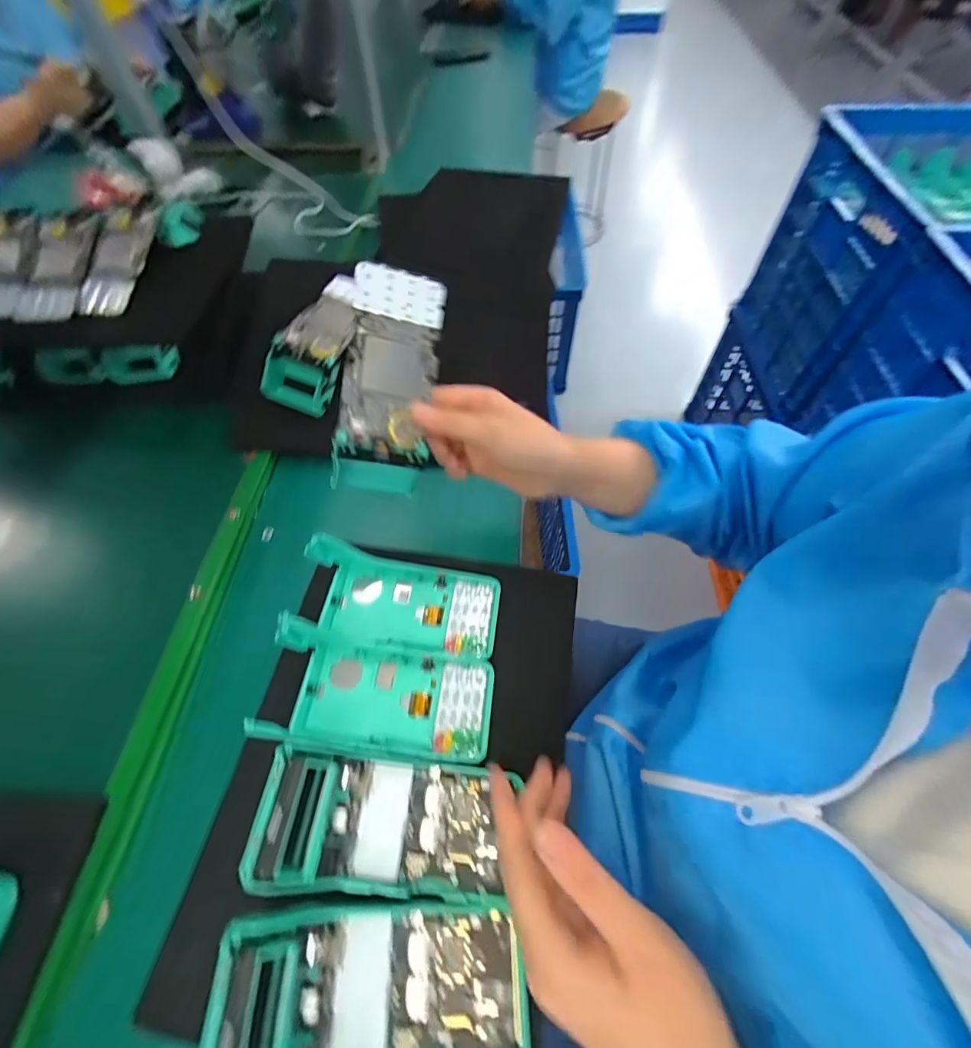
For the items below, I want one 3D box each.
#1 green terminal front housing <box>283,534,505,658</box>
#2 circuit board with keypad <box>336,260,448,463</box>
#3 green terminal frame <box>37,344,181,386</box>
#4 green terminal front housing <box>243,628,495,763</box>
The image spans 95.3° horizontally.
[{"bbox_3d":[-0.075,0.062,0.377,0.171,0.056,0.087,3,60,4],"label":"green terminal front housing"},{"bbox_3d":[-0.072,-0.121,0.339,0.067,0.013,0.135,6,95,-19],"label":"circuit board with keypad"},{"bbox_3d":[-0.433,-0.183,0.509,0.147,0.040,0.023,-2,30,-1],"label":"green terminal frame"},{"bbox_3d":[-0.081,0.131,0.343,0.169,0.044,0.082,4,60,5],"label":"green terminal front housing"}]

